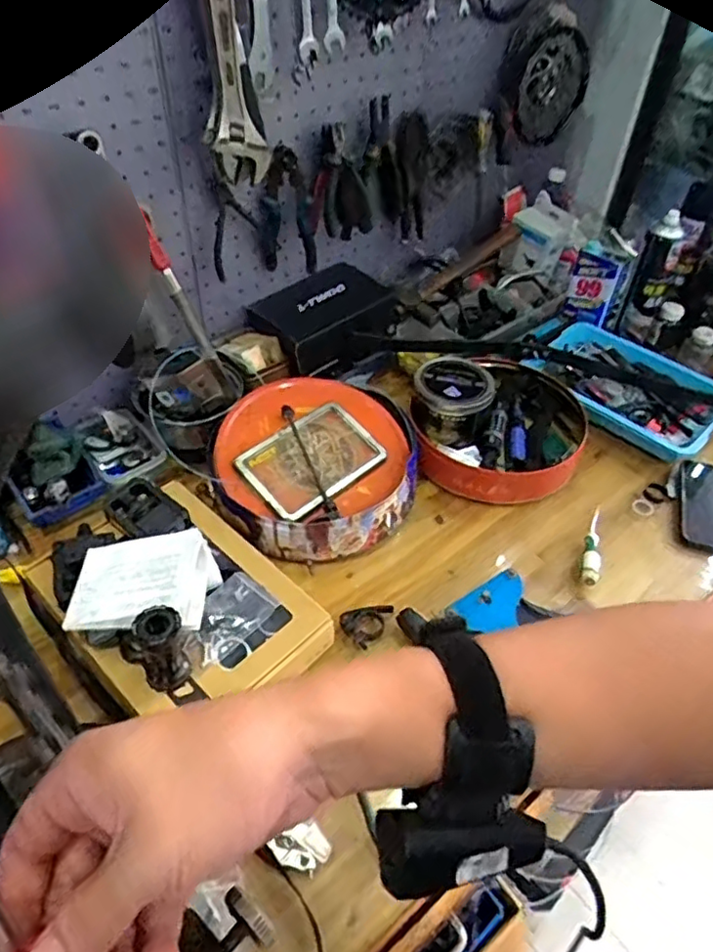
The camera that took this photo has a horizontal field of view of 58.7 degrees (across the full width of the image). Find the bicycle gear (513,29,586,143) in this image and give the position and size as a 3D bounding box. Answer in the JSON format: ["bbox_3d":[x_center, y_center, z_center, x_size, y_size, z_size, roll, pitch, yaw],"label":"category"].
[{"bbox_3d":[0.331,-0.645,1.071,0.144,0.151,0.032,20,30,-36],"label":"bicycle gear"}]

